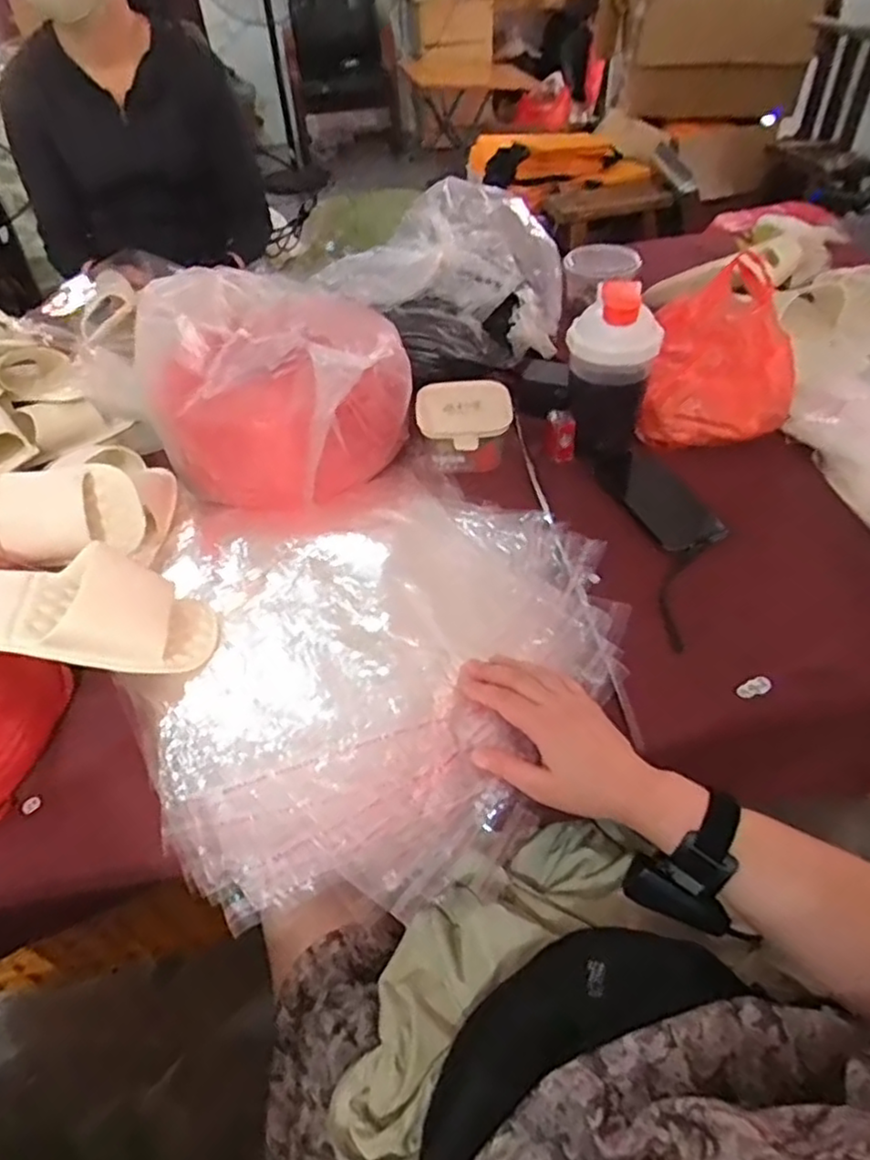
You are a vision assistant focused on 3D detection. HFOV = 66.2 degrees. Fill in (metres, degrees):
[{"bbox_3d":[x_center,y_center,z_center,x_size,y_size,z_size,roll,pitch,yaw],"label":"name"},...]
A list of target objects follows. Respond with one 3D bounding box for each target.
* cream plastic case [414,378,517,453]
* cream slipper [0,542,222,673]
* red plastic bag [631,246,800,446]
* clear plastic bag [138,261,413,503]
[{"bbox_3d":[0.036,-0.191,0.810,0.115,0.054,0.108,-6,46,-2],"label":"cream plastic case"},{"bbox_3d":[-0.292,0.018,0.525,0.233,0.052,0.092,8,42,-23],"label":"cream slipper"},{"bbox_3d":[0.360,-0.280,0.825,0.170,0.106,0.236,17,50,19],"label":"red plastic bag"},{"bbox_3d":[-0.190,-0.239,0.798,0.279,0.151,0.336,-20,48,-15],"label":"clear plastic bag"}]

